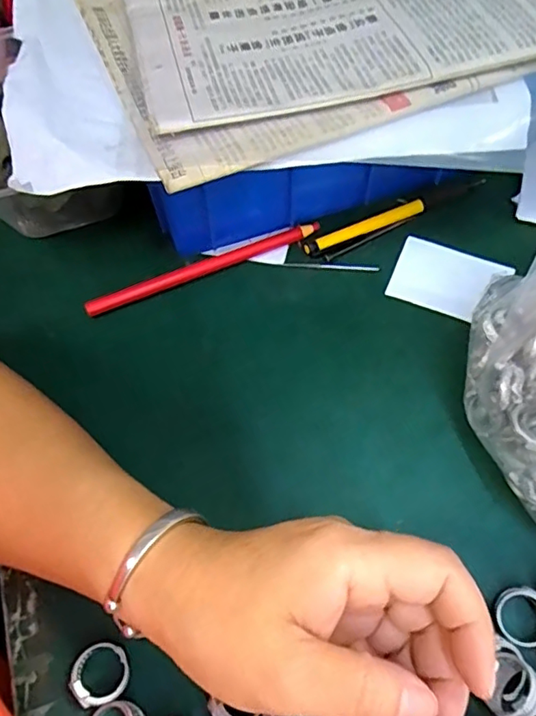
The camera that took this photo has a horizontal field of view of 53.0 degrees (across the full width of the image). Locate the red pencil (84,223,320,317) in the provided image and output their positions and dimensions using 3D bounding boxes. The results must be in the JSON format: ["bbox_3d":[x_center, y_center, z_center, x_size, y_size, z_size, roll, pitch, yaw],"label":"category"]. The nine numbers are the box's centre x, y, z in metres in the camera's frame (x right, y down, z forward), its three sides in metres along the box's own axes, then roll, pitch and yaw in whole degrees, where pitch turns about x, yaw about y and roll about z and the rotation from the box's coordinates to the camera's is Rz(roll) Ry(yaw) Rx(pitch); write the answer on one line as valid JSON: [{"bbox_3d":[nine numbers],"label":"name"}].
[{"bbox_3d":[-0.041,-0.059,0.354,0.157,0.013,0.009,-21,63,-10],"label":"red pencil"}]

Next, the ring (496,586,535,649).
[{"bbox_3d":[0.120,0.121,0.251,0.024,0.005,0.025,-4,73,12],"label":"ring"}]

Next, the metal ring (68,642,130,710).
[{"bbox_3d":[-0.076,0.141,0.240,0.025,0.007,0.024,9,46,-10],"label":"metal ring"}]

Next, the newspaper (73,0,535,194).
[{"bbox_3d":[0.036,-0.218,0.327,0.274,0.015,0.213,-19,63,-8],"label":"newspaper"}]

